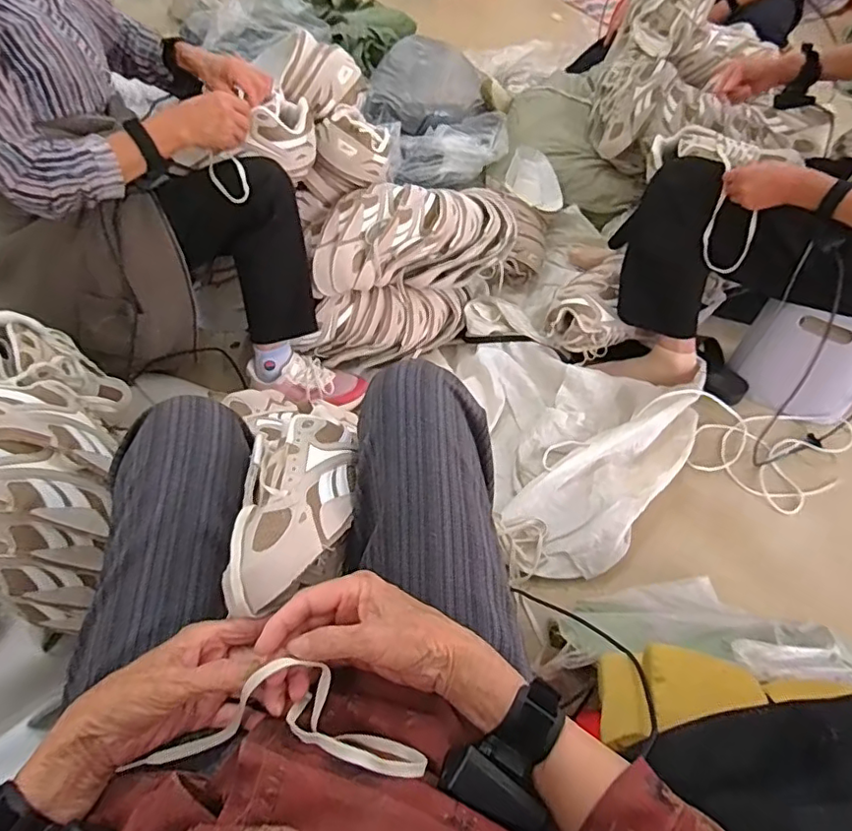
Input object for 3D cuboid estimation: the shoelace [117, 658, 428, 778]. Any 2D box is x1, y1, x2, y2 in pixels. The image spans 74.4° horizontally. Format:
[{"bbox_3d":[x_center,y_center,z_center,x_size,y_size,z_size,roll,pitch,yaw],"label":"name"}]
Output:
[{"bbox_3d":[-0.090,0.218,0.390,0.185,0.055,0.076,2,51,18],"label":"shoelace"}]

